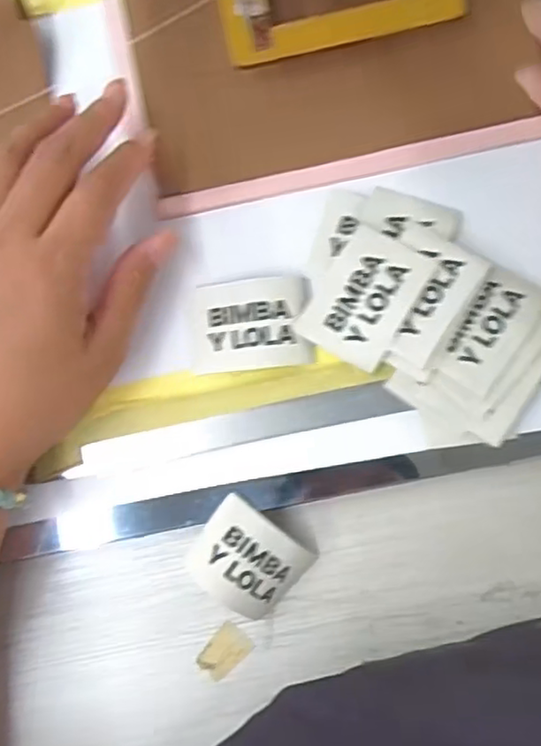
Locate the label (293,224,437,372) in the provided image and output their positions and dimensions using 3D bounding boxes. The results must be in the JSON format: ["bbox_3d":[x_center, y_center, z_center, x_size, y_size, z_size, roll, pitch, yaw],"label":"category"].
[{"bbox_3d":[0.042,-0.034,0.279,0.041,0.007,0.055,32,88,7],"label":"label"}]

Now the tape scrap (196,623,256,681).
[{"bbox_3d":[-0.022,0.132,0.302,0.017,0.004,0.027,45,93,6],"label":"tape scrap"}]

